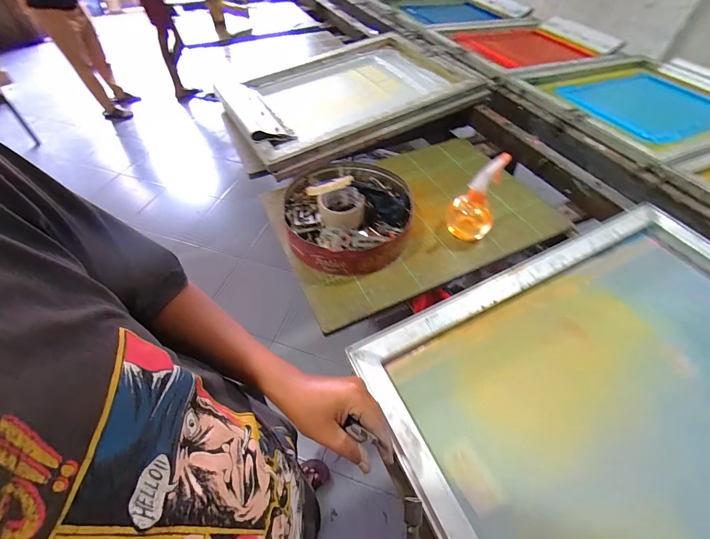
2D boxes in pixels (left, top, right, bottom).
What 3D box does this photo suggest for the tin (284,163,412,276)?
[{"bbox_3d":[-0.012,-0.125,0.670,0.252,0.091,0.260,-1,53,2],"label":"tin"}]

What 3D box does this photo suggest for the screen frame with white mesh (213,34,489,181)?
[{"bbox_3d":[0.003,-0.538,0.988,0.737,0.068,0.473,-27,56,-17],"label":"screen frame with white mesh"}]

